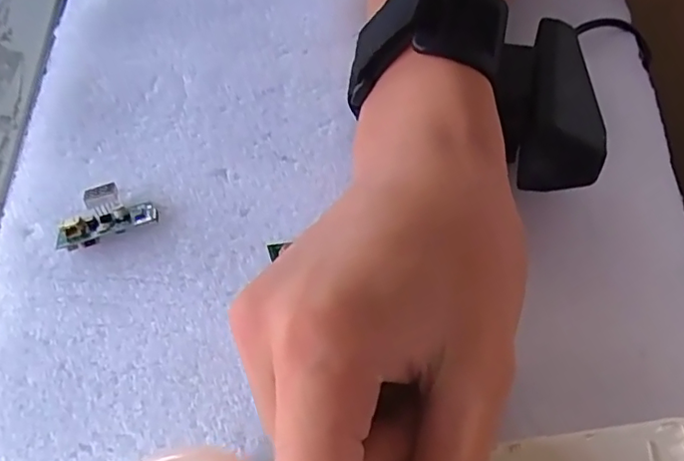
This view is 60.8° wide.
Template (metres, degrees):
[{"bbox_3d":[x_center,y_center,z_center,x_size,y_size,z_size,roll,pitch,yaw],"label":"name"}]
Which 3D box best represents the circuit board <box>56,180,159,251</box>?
[{"bbox_3d":[-0.095,-0.008,0.235,0.037,0.009,0.024,-20,65,-6],"label":"circuit board"}]

